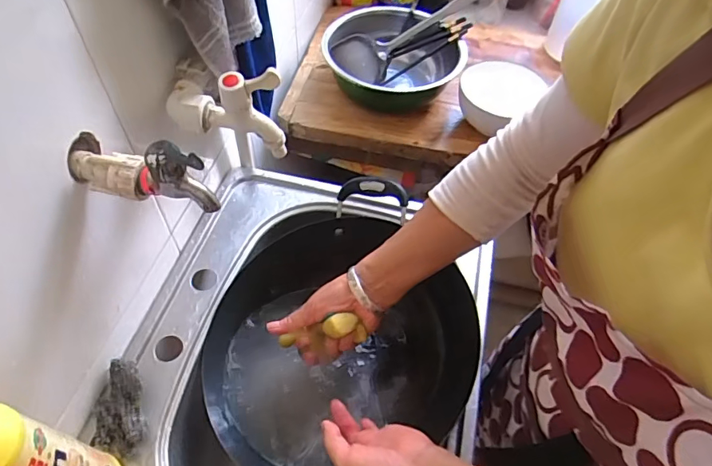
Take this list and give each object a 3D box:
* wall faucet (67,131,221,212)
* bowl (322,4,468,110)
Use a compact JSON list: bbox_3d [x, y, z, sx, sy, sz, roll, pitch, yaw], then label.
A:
[{"bbox_3d":[-0.181,-0.055,0.391,0.140,0.070,0.041,22,53,11],"label":"wall faucet"},{"bbox_3d":[0.074,-0.322,0.886,0.247,0.104,0.234,3,52,-4],"label":"bowl"}]

